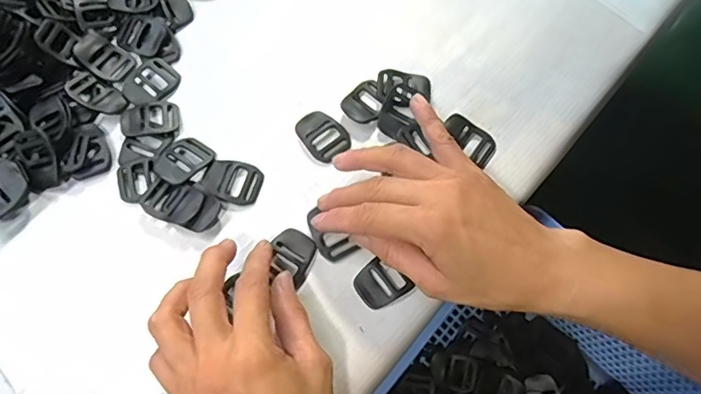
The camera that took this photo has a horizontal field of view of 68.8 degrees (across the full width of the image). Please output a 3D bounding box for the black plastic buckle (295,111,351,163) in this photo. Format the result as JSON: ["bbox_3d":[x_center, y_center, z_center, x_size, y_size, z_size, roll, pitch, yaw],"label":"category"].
[{"bbox_3d":[-0.020,-0.044,0.353,0.029,0.004,0.037,-41,73,-15],"label":"black plastic buckle"}]

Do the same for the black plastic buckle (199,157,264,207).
[{"bbox_3d":[-0.078,-0.011,0.340,0.039,0.004,0.030,20,69,8],"label":"black plastic buckle"}]

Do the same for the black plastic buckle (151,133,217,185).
[{"bbox_3d":[-0.112,-0.025,0.342,0.028,0.004,0.037,34,56,12],"label":"black plastic buckle"}]

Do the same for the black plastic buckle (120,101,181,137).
[{"bbox_3d":[-0.139,-0.055,0.356,0.038,0.004,0.027,-10,68,-4],"label":"black plastic buckle"}]

